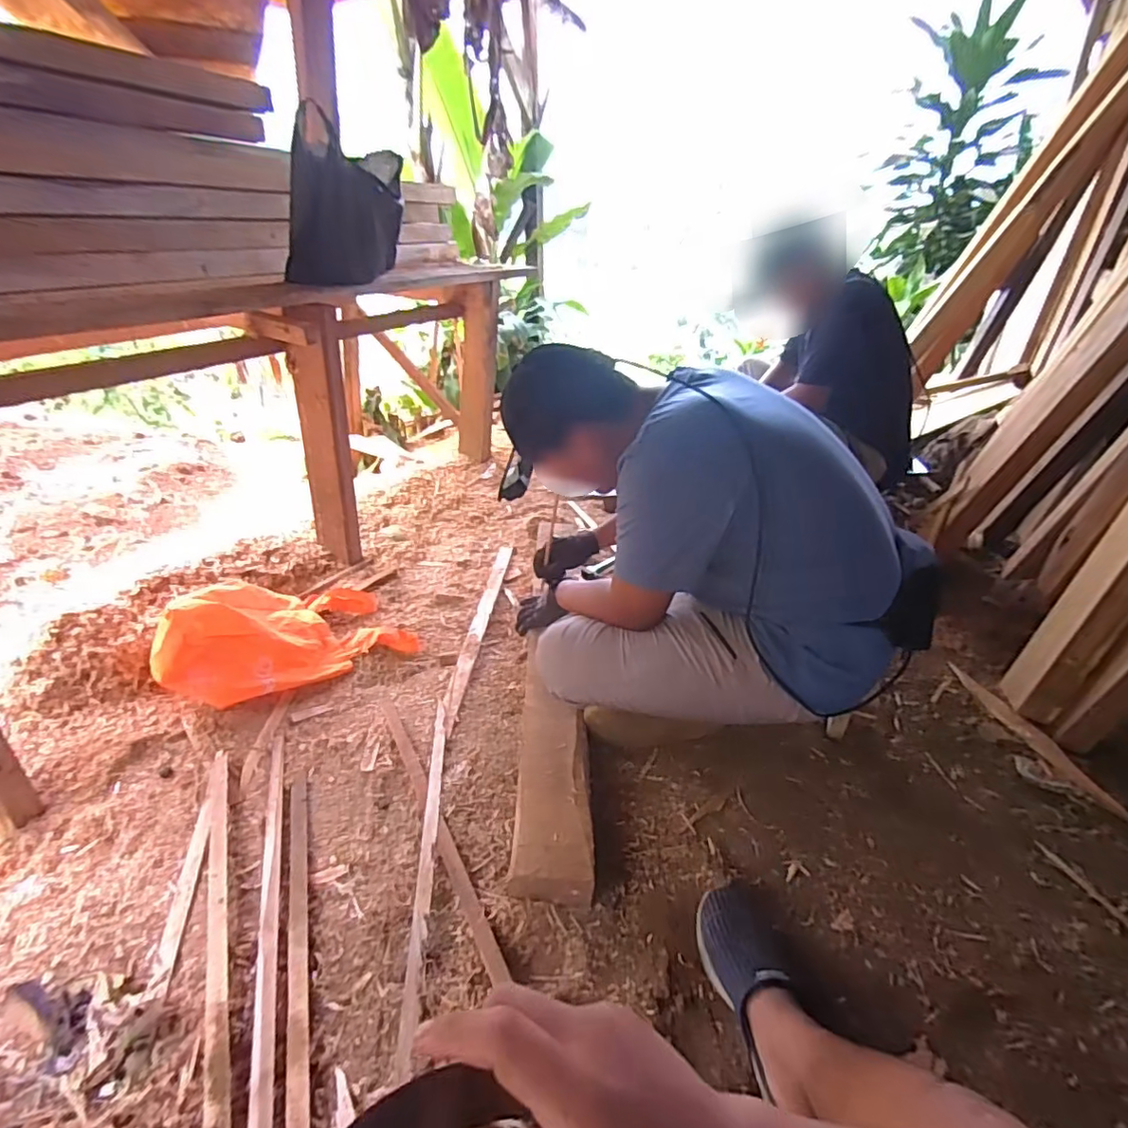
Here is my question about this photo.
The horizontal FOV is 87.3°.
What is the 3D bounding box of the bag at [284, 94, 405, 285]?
[{"bbox_3d":[-0.465,-0.776,1.283,0.105,0.292,0.278,27,40,31],"label":"bag"}]

